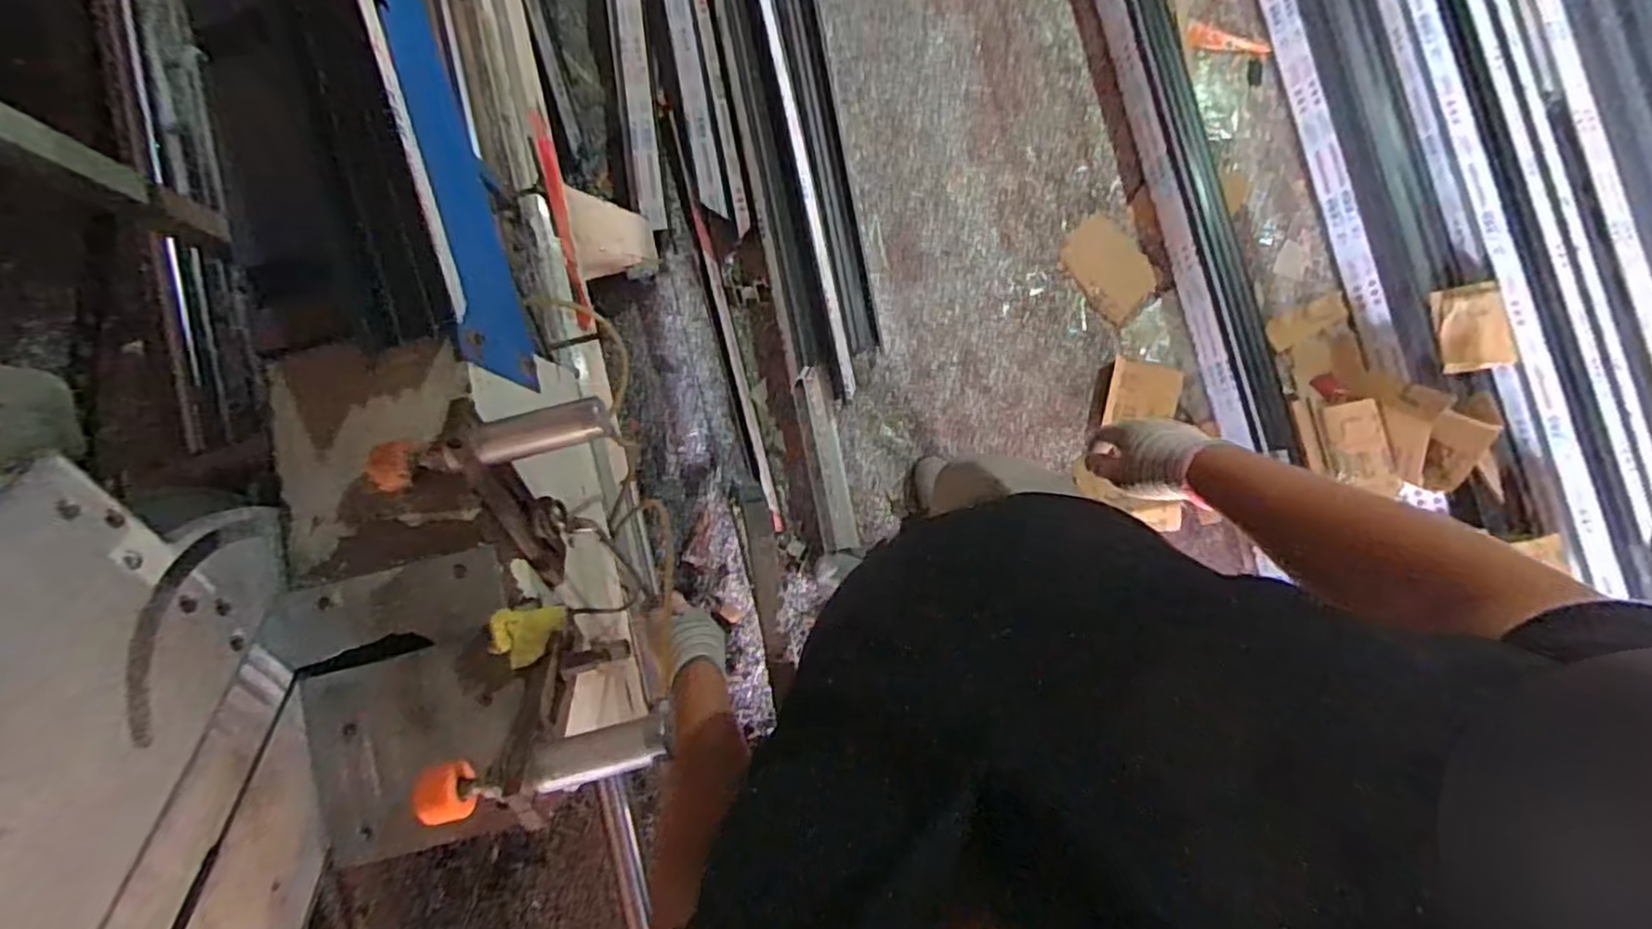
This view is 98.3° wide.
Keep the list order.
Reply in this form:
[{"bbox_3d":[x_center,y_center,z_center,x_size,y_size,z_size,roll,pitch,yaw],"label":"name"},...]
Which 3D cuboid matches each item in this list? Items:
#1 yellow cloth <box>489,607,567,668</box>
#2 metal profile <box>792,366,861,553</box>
[{"bbox_3d":[-0.243,0.140,0.582,0.054,0.013,0.045,2,93,-39],"label":"yellow cloth"},{"bbox_3d":[-0.004,-0.014,1.511,0.076,0.049,0.375,-11,86,-1],"label":"metal profile"}]

